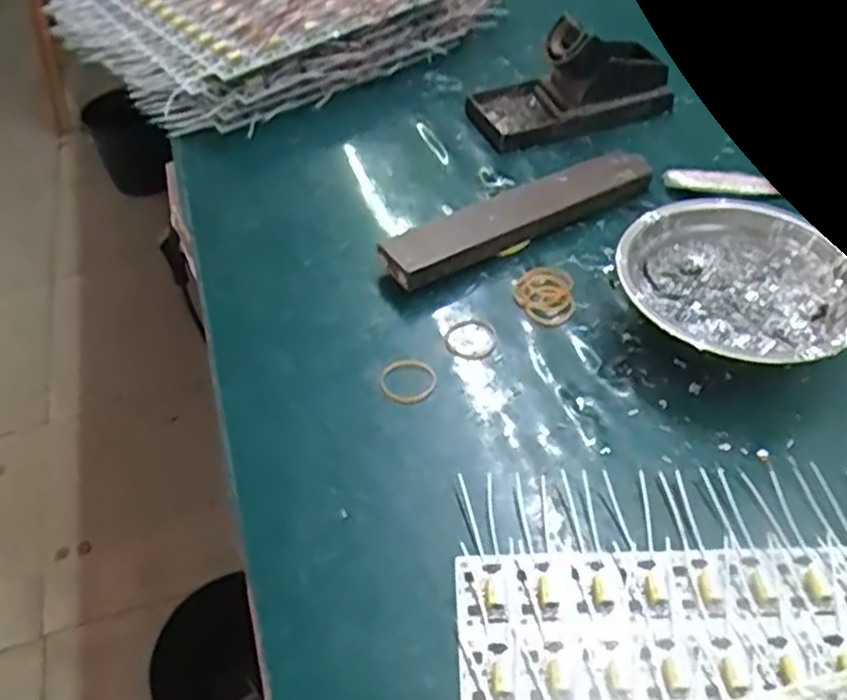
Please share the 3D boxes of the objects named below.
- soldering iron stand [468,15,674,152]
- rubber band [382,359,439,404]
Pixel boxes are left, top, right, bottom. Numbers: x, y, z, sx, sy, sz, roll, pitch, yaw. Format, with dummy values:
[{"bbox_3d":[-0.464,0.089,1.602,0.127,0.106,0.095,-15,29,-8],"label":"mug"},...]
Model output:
[{"bbox_3d":[0.112,-0.203,0.558,0.149,0.062,0.074,-13,48,-9],"label":"soldering iron stand"},{"bbox_3d":[-0.008,0.016,0.402,0.030,0.004,0.029,-6,47,-2],"label":"rubber band"}]

